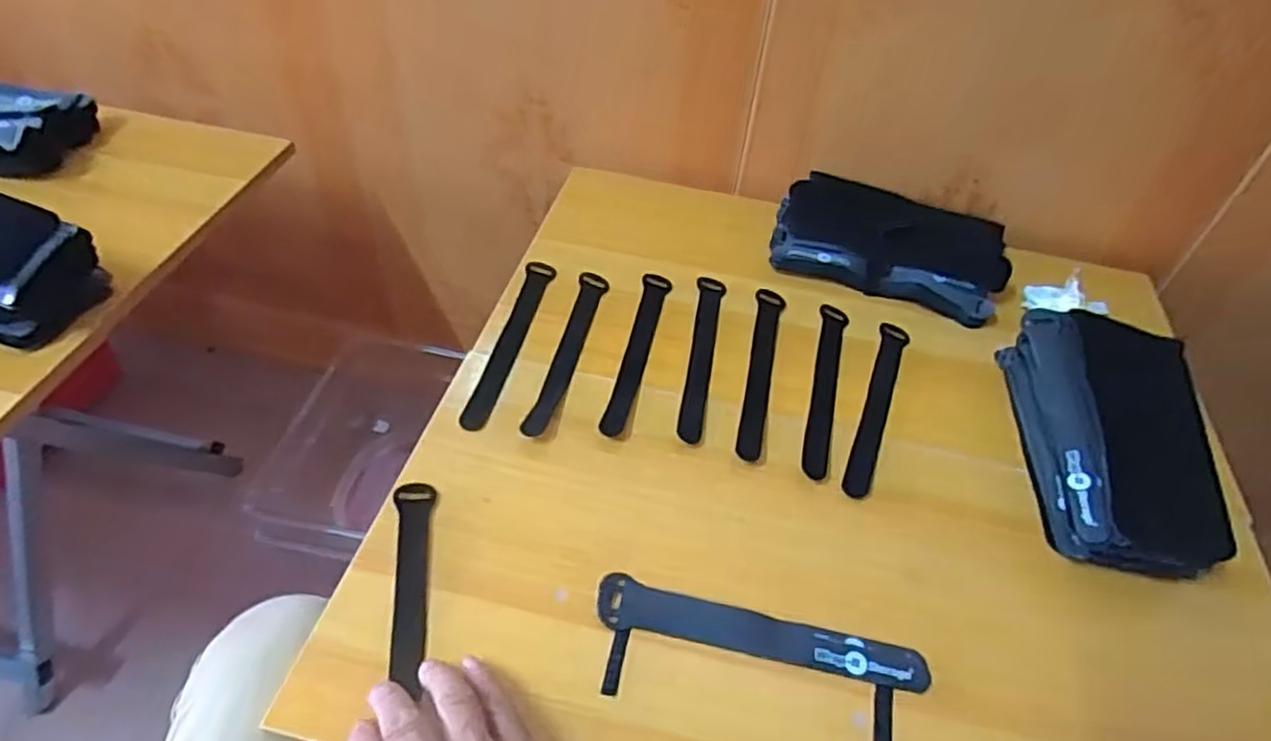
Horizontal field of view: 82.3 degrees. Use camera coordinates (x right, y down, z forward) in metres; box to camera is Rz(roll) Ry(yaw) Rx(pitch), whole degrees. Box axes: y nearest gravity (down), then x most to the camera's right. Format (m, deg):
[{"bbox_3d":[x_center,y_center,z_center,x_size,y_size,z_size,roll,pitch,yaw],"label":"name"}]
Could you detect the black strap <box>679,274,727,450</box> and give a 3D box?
[{"bbox_3d":[0.055,-0.014,0.603,0.024,0.005,0.184,11,48,4],"label":"black strap"}]

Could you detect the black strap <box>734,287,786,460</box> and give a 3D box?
[{"bbox_3d":[0.103,0.000,0.591,0.023,0.009,0.181,11,48,5],"label":"black strap"}]

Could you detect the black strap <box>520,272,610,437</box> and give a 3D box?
[{"bbox_3d":[-0.054,-0.018,0.596,0.023,0.009,0.188,11,48,5],"label":"black strap"}]

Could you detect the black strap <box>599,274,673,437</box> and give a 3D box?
[{"bbox_3d":[0.002,-0.017,0.597,0.023,0.006,0.182,11,48,5],"label":"black strap"}]

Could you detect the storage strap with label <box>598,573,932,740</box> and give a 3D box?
[{"bbox_3d":[0.071,0.173,0.428,0.196,0.005,0.069,12,48,6],"label":"storage strap with label"}]

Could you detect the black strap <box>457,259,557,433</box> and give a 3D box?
[{"bbox_3d":[-0.102,-0.027,0.602,0.025,0.004,0.191,10,48,4],"label":"black strap"}]

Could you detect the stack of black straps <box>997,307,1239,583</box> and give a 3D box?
[{"bbox_3d":[0.345,0.046,0.522,0.095,0.078,0.207,8,48,2],"label":"stack of black straps"}]

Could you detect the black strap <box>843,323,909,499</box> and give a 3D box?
[{"bbox_3d":[0.193,0.025,0.577,0.023,0.004,0.190,19,49,11],"label":"black strap"}]

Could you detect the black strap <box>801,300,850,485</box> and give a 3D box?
[{"bbox_3d":[0.153,0.012,0.585,0.022,0.005,0.185,13,48,6],"label":"black strap"}]

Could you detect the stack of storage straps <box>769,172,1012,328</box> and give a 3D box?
[{"bbox_3d":[0.234,-0.114,0.676,0.213,0.050,0.096,22,50,14],"label":"stack of storage straps"}]

